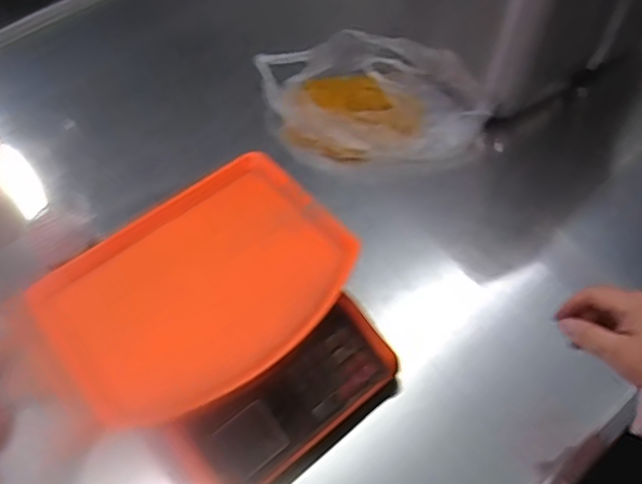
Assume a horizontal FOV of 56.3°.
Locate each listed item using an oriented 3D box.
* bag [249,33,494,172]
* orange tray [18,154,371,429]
[{"bbox_3d":[0.055,-0.185,0.830,0.319,0.123,0.164,21,58,17],"label":"bag"},{"bbox_3d":[-0.119,0.036,0.590,0.282,0.028,0.216,-35,60,-20],"label":"orange tray"}]

